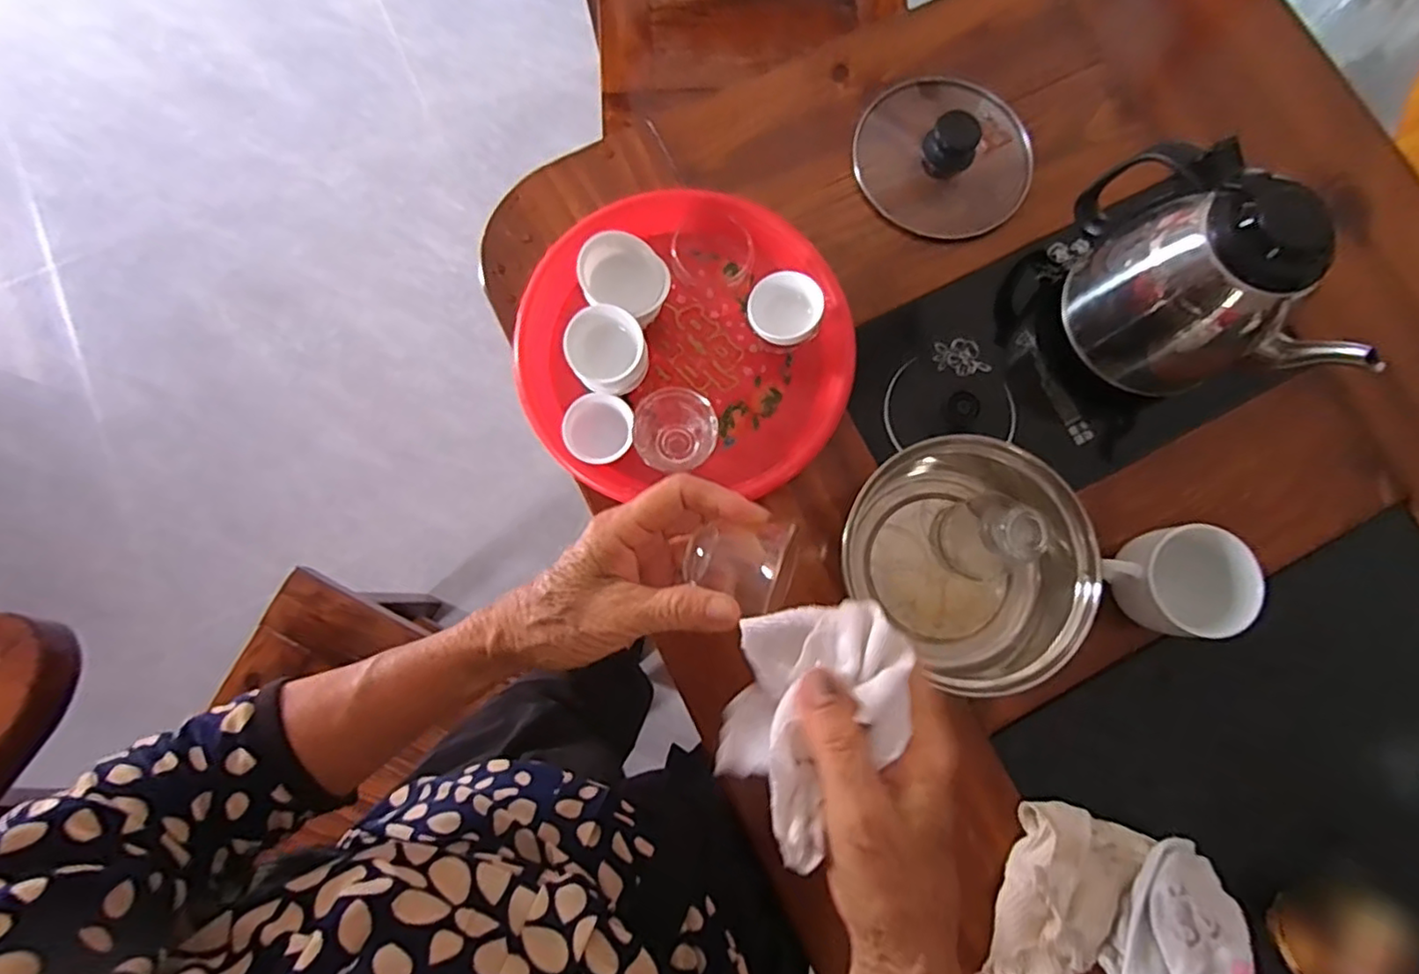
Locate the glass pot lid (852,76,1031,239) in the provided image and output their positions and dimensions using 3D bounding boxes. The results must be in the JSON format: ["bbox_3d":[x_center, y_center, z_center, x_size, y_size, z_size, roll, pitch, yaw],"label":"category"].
[{"bbox_3d":[0.203,-0.288,0.548,0.147,0.046,0.140,0,79,-1],"label":"glass pot lid"}]

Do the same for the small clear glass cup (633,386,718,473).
[{"bbox_3d":[-0.026,-0.043,0.496,0.060,0.044,0.056,0,79,-1],"label":"small clear glass cup"}]

